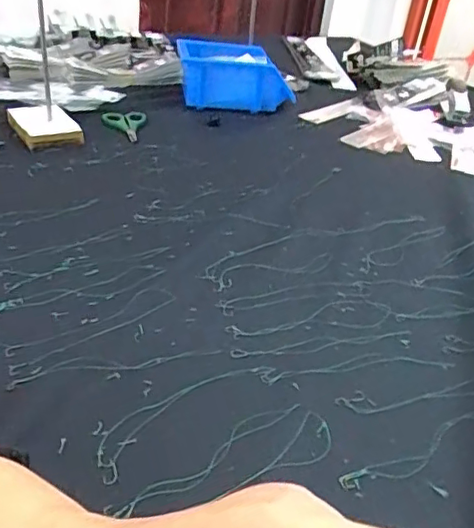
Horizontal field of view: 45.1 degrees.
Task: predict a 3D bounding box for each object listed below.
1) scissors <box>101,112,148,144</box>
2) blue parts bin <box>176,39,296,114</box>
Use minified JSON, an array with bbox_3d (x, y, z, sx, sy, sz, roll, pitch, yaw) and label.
[{"bbox_3d":[-0.157,-0.192,0.790,0.061,0.016,0.089,1,33,-9],"label":"scissors"},{"bbox_3d":[-0.004,-0.302,0.923,0.179,0.089,0.109,4,33,-4],"label":"blue parts bin"}]

